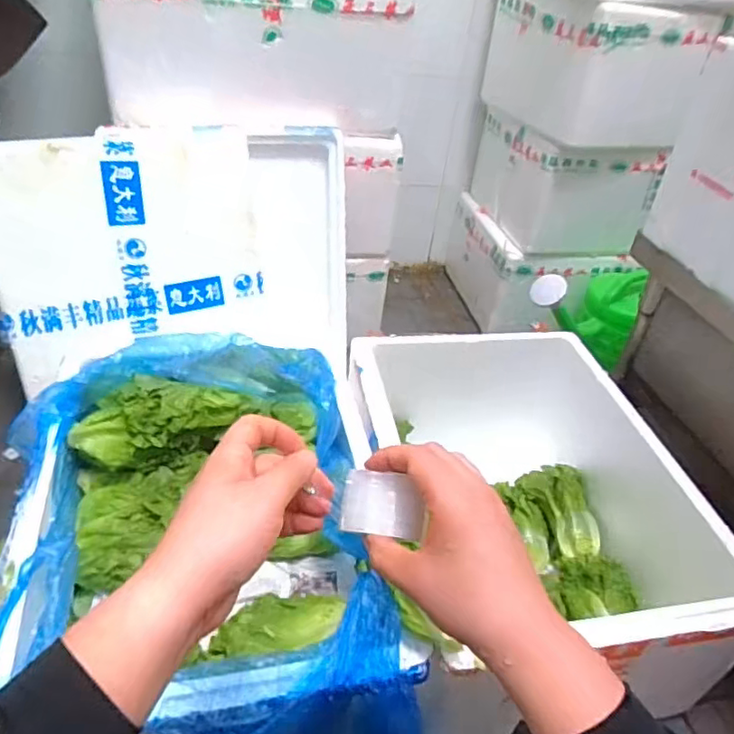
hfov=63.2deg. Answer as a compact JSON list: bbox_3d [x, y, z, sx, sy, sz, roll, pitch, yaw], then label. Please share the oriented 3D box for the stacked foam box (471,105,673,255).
[{"bbox_3d":[0.514,-0.500,1.567,0.335,0.281,0.402,-3,39,-13],"label":"stacked foam box"}]

